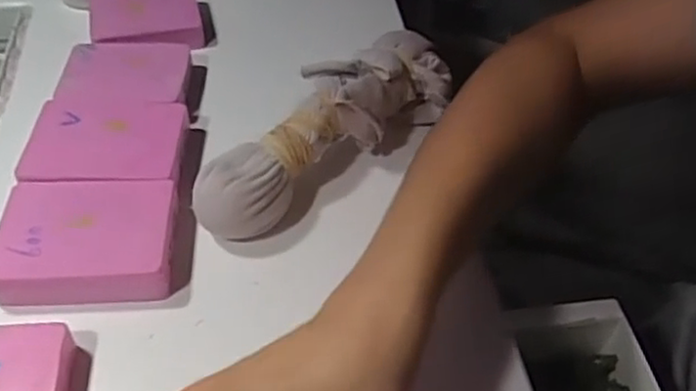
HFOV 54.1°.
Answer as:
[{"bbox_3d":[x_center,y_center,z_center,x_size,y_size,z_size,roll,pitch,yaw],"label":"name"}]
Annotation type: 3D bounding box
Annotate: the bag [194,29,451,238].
[{"bbox_3d":[-0.010,-0.033,0.358,0.162,0.047,0.048,-34,55,-25],"label":"bag"}]

